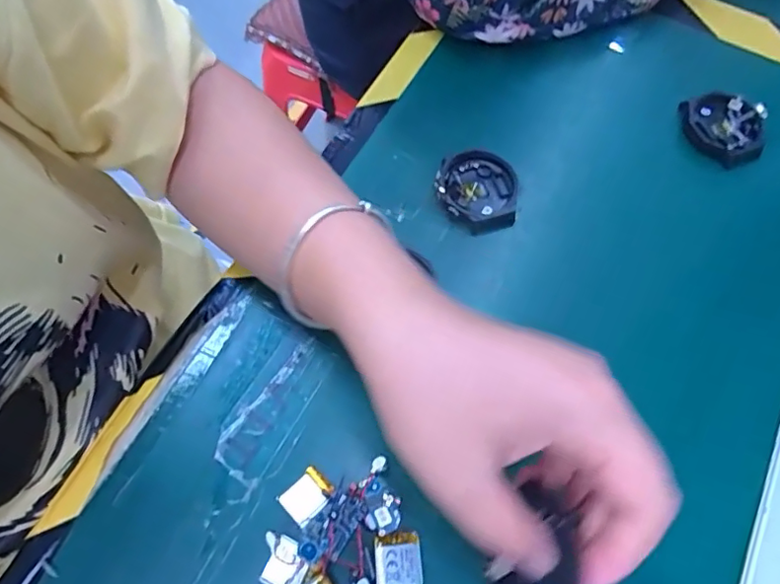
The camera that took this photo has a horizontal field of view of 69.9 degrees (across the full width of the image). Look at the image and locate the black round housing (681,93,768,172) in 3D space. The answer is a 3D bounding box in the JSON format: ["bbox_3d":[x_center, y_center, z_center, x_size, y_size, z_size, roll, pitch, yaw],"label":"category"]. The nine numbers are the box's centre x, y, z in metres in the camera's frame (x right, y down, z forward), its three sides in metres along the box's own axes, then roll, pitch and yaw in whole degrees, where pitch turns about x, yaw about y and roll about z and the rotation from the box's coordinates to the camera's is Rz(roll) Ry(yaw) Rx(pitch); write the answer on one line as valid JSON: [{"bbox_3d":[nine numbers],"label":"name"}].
[{"bbox_3d":[0.222,-0.110,0.375,0.056,0.021,0.042,39,69,15],"label":"black round housing"}]

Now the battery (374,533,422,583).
[{"bbox_3d":[0.004,0.124,0.257,0.021,0.005,0.023,-2,65,-3],"label":"battery"}]

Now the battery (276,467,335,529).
[{"bbox_3d":[-0.040,0.098,0.267,0.023,0.006,0.020,-41,73,-19],"label":"battery"}]

